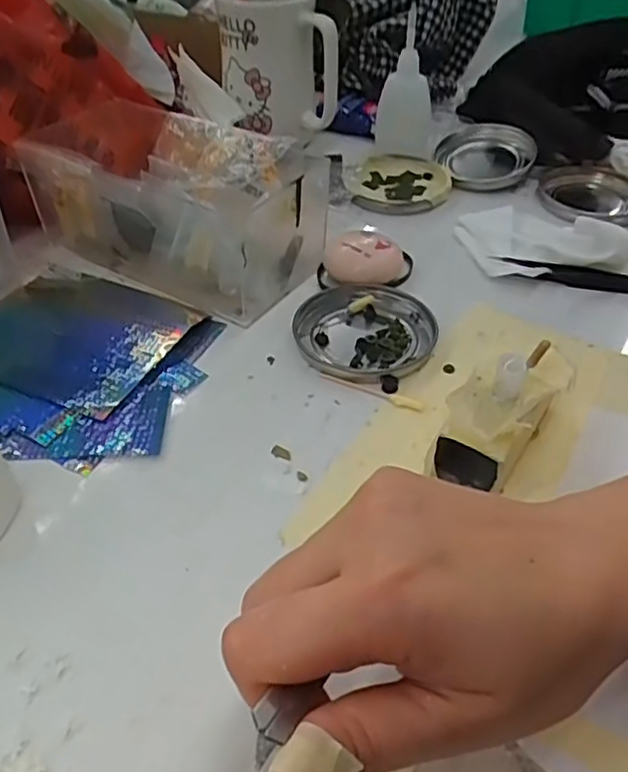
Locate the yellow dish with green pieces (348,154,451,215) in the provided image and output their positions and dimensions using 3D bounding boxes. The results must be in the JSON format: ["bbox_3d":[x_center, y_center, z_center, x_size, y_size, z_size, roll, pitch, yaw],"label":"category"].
[{"bbox_3d":[0.064,-0.158,0.511,0.073,0.013,0.081,-1,43,-1],"label":"yellow dish with green pieces"}]

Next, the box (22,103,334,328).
[{"bbox_3d":[-0.086,-0.119,0.422,0.180,0.071,0.105,23,47,22],"label":"box"}]

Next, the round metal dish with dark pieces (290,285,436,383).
[{"bbox_3d":[0.028,-0.031,0.375,0.076,0.010,0.075,0,43,0],"label":"round metal dish with dark pieces"}]

